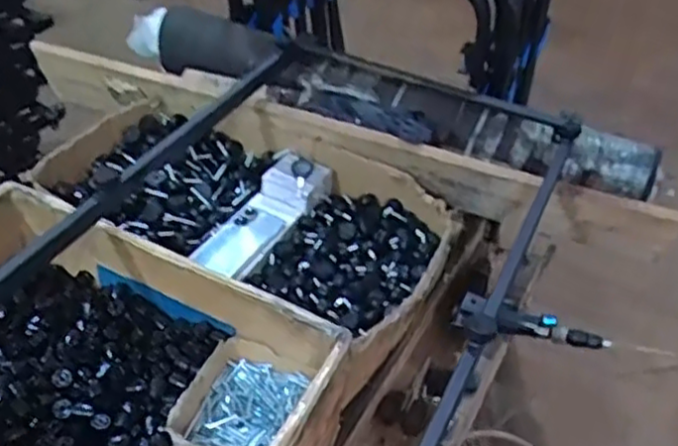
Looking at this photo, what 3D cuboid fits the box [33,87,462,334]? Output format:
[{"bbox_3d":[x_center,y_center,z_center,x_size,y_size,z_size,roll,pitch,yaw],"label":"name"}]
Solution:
[{"bbox_3d":[-0.130,-0.041,1.089,0.608,0.119,0.349,21,43,17],"label":"box"}]

